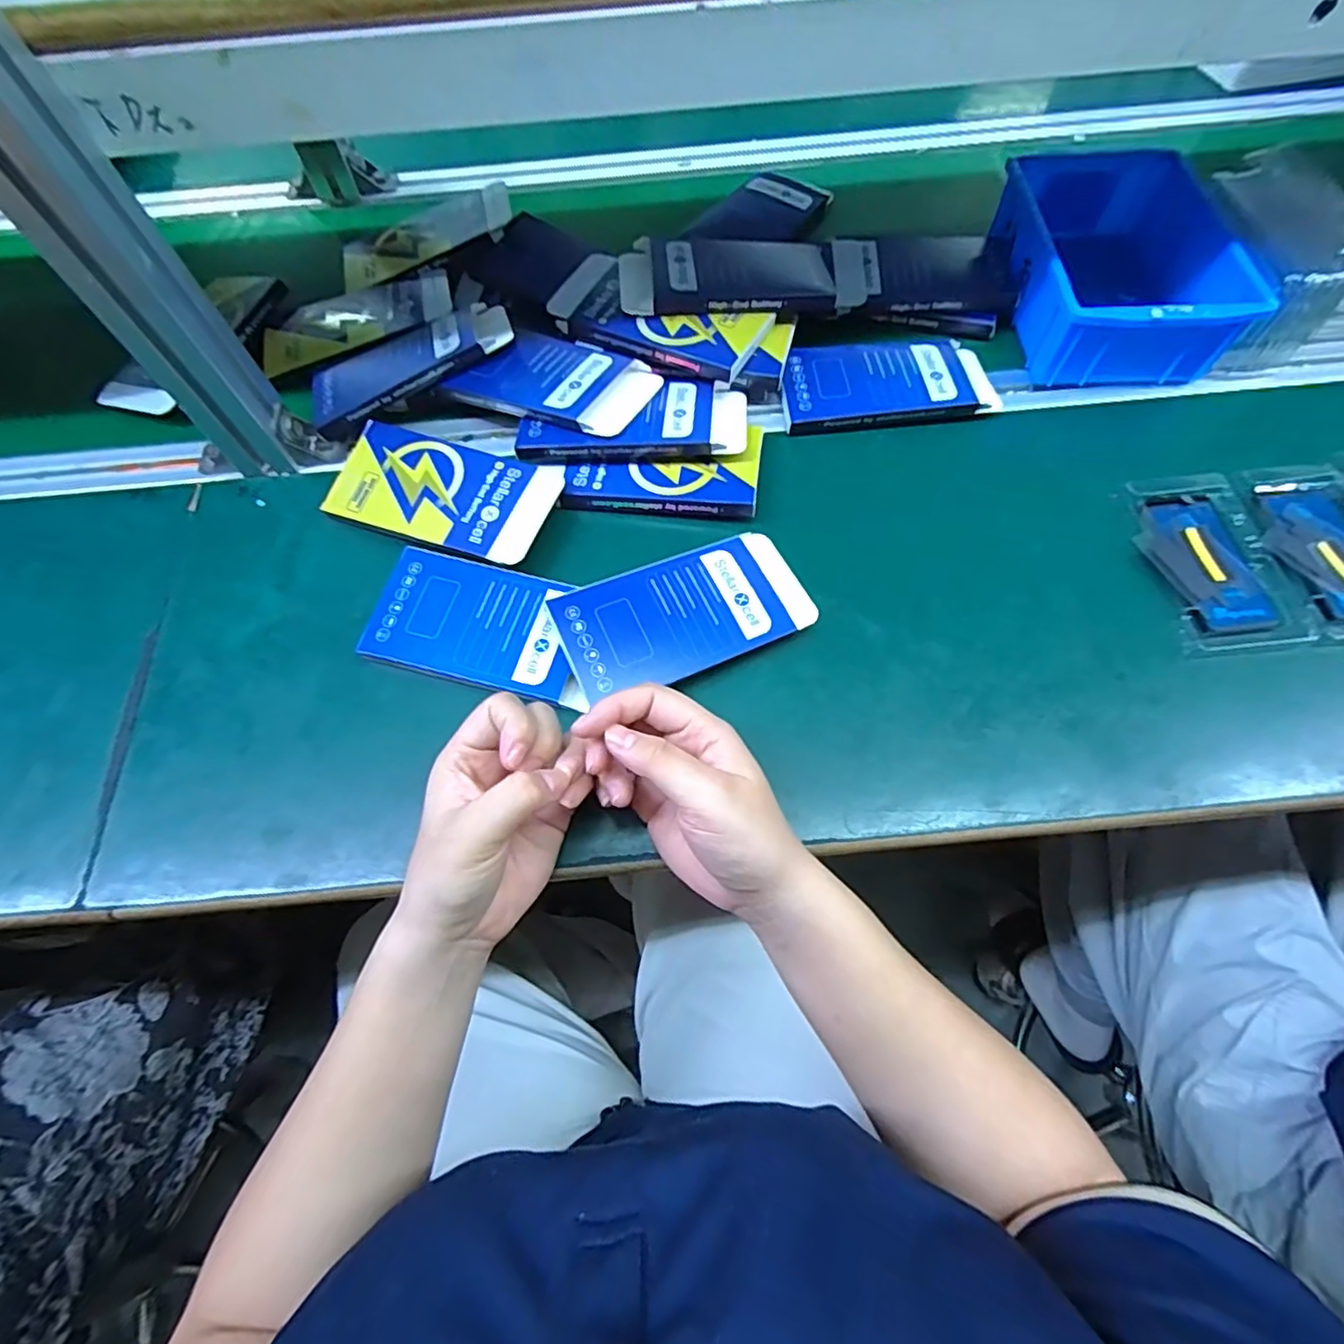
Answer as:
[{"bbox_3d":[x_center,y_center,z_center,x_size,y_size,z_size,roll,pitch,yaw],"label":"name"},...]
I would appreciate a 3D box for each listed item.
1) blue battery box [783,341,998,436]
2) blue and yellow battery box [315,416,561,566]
[{"bbox_3d":[0.158,-0.216,0.471,0.151,0.018,0.077,-5,65,0],"label":"blue battery box"},{"bbox_3d":[-0.155,-0.123,0.426,0.152,0.010,0.080,19,67,11],"label":"blue and yellow battery box"}]

